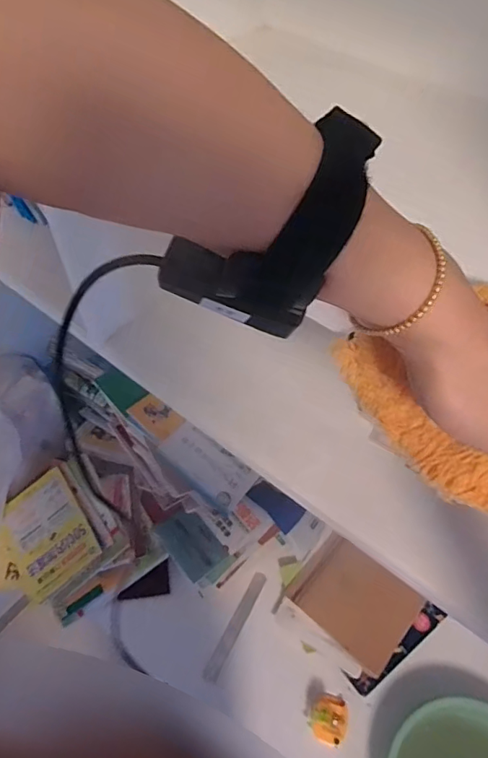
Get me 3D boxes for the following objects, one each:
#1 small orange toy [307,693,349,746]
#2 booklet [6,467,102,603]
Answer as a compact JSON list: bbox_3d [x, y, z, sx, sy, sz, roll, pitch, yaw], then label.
[{"bbox_3d":[0.155,0.612,0.892,0.067,0.023,0.078,24,57,13],"label":"small orange toy"},{"bbox_3d":[-0.411,0.320,1.034,0.156,0.016,0.231,-37,61,-7],"label":"booklet"}]

